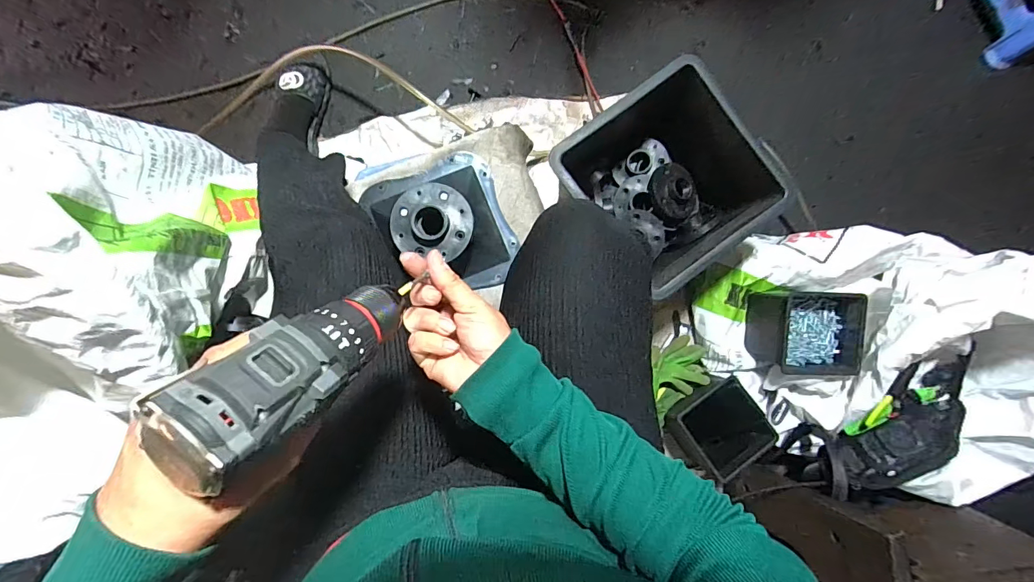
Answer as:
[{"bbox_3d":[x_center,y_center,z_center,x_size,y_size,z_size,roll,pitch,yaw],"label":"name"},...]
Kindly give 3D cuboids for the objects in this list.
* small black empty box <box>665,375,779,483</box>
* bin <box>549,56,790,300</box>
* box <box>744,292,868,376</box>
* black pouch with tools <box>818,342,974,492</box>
[{"bbox_3d":[0.346,0.232,0.775,0.132,0.111,0.133,-36,90,-2],"label":"small black empty box"},{"bbox_3d":[0.226,-0.169,0.703,0.285,0.197,0.256,-37,90,-2],"label":"bin"},{"bbox_3d":[0.473,0.070,0.744,0.129,0.118,0.137,1,89,-2],"label":"box"},{"bbox_3d":[0.581,0.202,0.670,0.116,0.070,0.276,35,88,-1],"label":"black pouch with tools"}]

